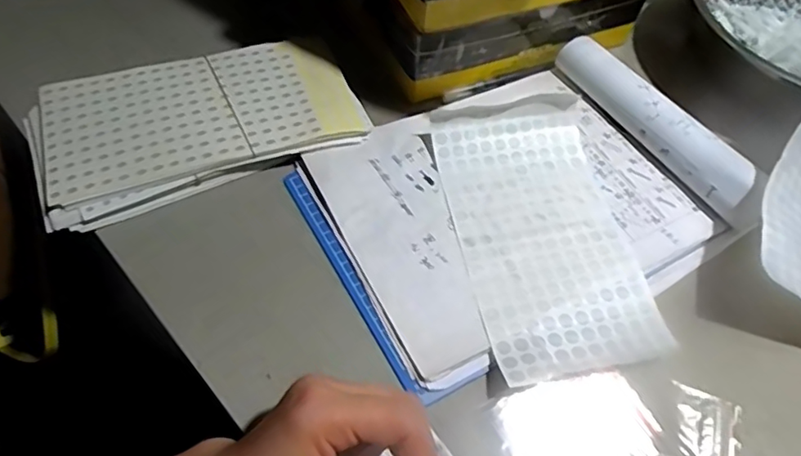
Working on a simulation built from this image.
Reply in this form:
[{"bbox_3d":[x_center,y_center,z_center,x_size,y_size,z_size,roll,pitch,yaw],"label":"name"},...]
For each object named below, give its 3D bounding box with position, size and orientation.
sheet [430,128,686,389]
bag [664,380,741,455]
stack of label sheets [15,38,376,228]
[{"bbox_3d":[0.107,0.006,0.417,0.122,0.012,0.208,-8,58,-9],"label":"sheet"},{"bbox_3d":[0.192,0.128,0.352,0.043,0.004,0.049,21,58,10],"label":"bag"},{"bbox_3d":[-0.164,-0.088,0.455,0.248,0.024,0.128,-21,60,-16],"label":"stack of label sheets"}]

